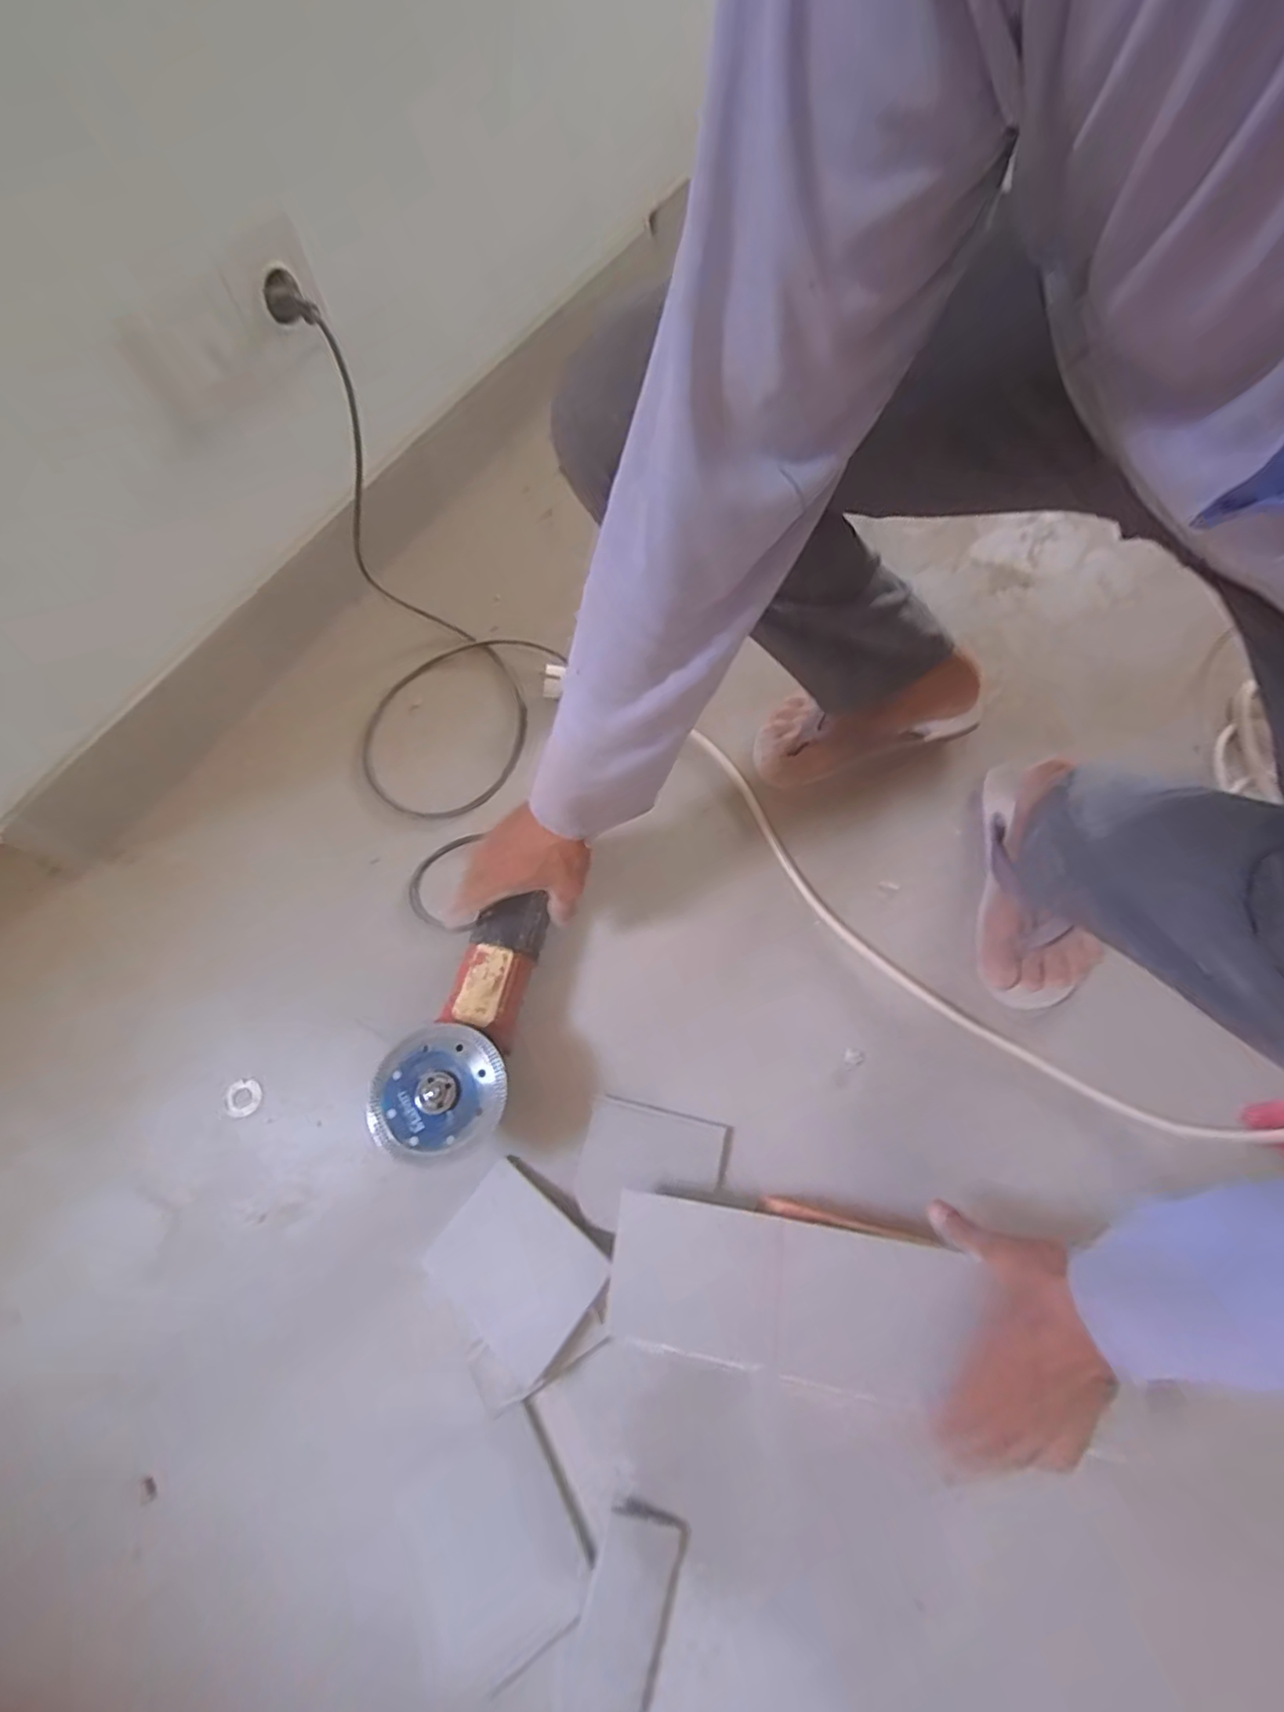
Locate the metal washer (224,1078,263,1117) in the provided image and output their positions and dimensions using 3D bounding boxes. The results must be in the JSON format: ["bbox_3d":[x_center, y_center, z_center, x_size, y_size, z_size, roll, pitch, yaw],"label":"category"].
[{"bbox_3d":[-0.346,0.209,0.532,0.029,0.005,0.029,1,67,-1],"label":"metal washer"}]

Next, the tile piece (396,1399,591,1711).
[{"bbox_3d":[-0.108,0.478,0.424,0.113,0.009,0.124,-31,71,-13],"label":"tile piece"}]

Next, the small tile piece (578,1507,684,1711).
[{"bbox_3d":[-0.013,0.505,0.412,0.054,0.010,0.101,19,68,6],"label":"small tile piece"}]

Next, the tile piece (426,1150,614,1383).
[{"bbox_3d":[-0.099,0.320,0.482,0.123,0.010,0.100,31,74,26],"label":"tile piece"}]

